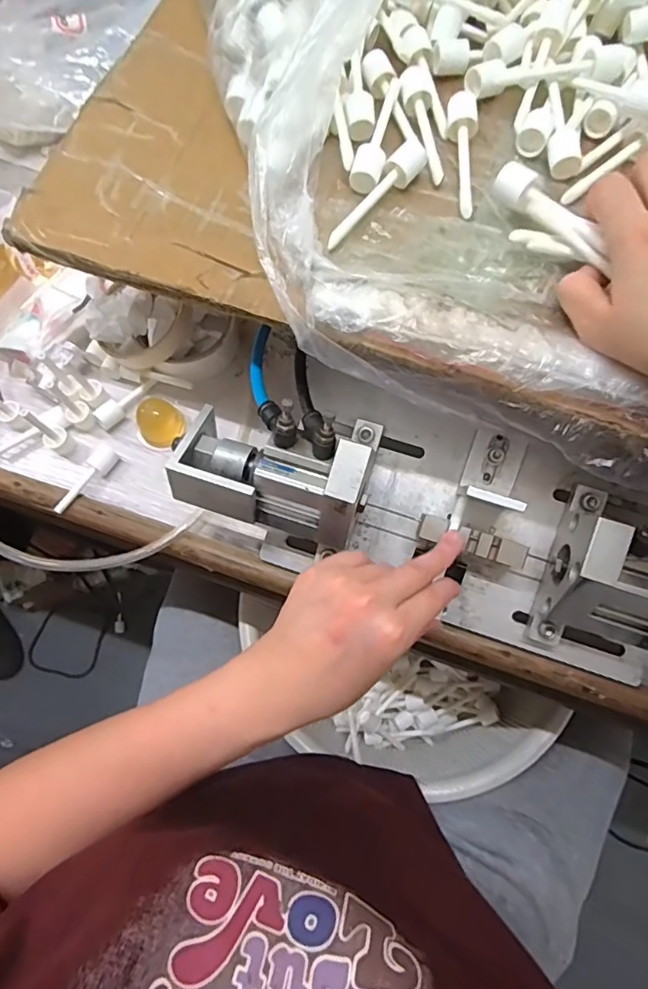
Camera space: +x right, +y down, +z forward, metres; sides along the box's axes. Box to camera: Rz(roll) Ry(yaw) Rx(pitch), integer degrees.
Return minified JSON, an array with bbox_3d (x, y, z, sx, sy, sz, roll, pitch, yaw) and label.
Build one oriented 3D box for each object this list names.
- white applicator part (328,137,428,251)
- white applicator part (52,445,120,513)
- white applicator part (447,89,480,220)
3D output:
[{"bbox_3d":[0.032,-0.184,0.327,0.016,0.016,0.086,41,79,12],"label":"white applicator part"},{"bbox_3d":[-0.194,-0.013,0.435,0.018,0.015,0.065,37,78,12],"label":"white applicator part"},{"bbox_3d":[0.084,-0.207,0.326,0.018,0.013,0.083,5,74,4],"label":"white applicator part"}]

